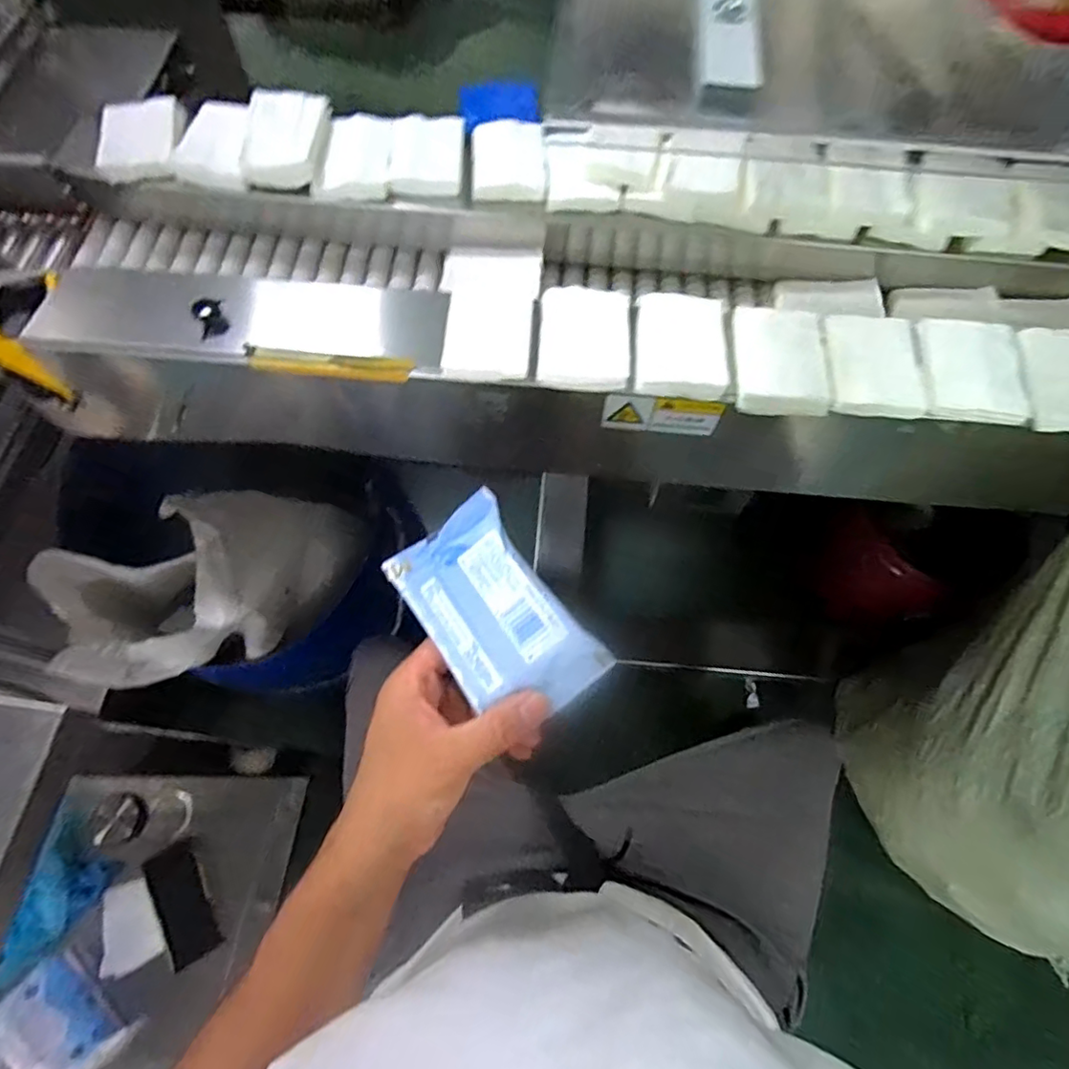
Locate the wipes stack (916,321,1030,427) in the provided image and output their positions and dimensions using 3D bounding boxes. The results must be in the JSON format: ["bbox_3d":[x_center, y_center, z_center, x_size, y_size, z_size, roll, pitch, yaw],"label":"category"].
[{"bbox_3d":[0.372,-0.143,0.498,0.081,0.012,0.105,6,67,1],"label":"wipes stack"}]

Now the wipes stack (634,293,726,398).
[{"bbox_3d":[0.128,-0.169,0.510,0.076,0.015,0.107,7,67,1],"label":"wipes stack"}]

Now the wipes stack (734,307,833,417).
[{"bbox_3d":[0.214,-0.154,0.507,0.075,0.014,0.113,6,67,1],"label":"wipes stack"}]

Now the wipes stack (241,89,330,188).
[{"bbox_3d":[-0.247,-0.399,0.584,0.073,0.032,0.108,-1,67,-2],"label":"wipes stack"}]

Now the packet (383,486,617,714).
[{"bbox_3d":[-0.026,0.047,0.358,0.080,0.028,0.136,-33,72,-14],"label":"packet"}]

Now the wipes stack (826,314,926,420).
[{"bbox_3d":[0.291,-0.149,0.501,0.075,0.011,0.105,8,67,2],"label":"wipes stack"}]

